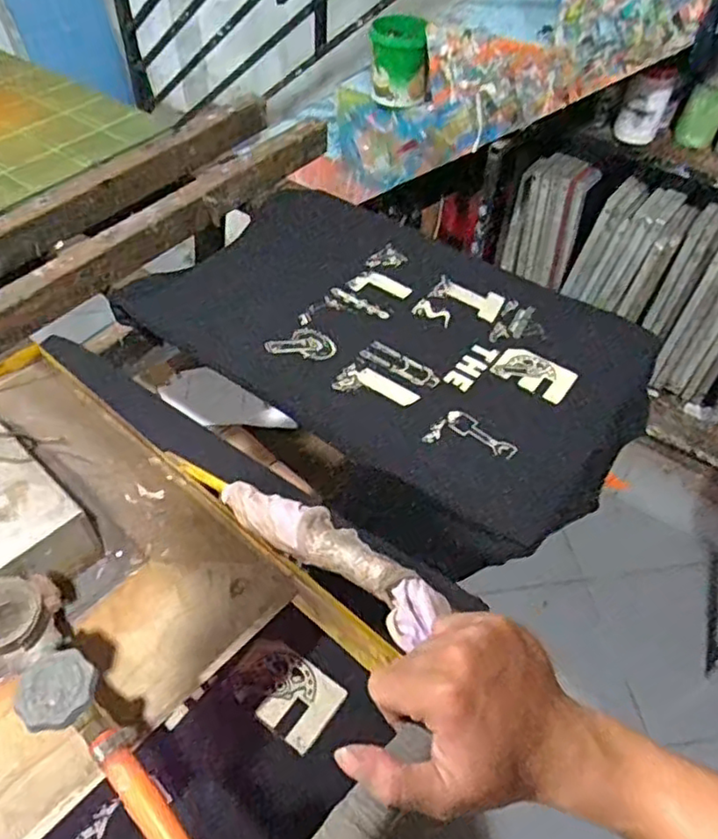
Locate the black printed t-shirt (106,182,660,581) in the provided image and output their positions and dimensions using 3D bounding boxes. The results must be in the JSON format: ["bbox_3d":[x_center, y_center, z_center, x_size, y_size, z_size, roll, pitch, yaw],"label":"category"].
[{"bbox_3d":[0.045,-0.116,0.889,0.666,0.053,0.445,34,56,23],"label":"black printed t-shirt"}]

